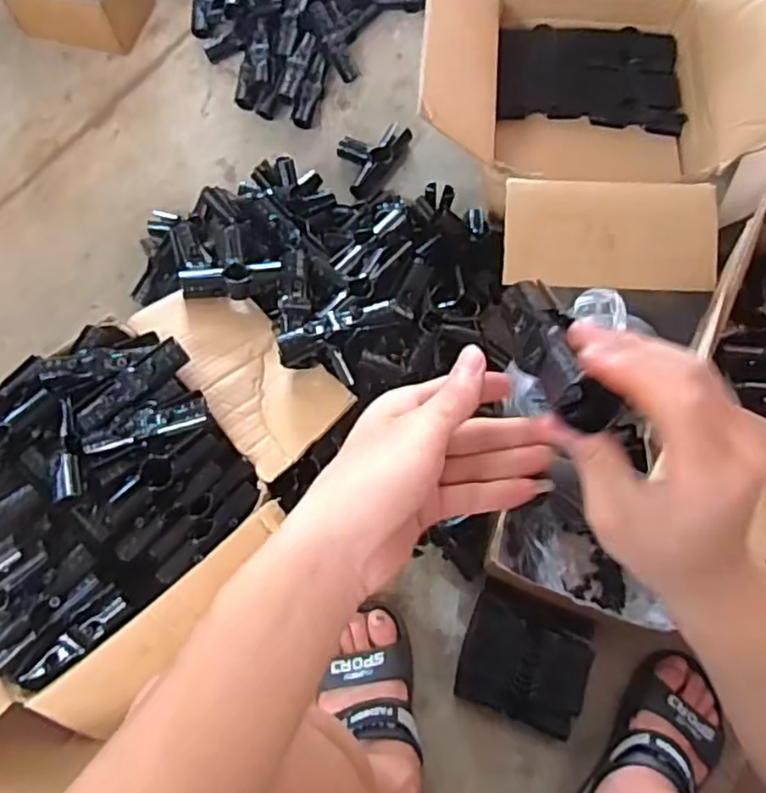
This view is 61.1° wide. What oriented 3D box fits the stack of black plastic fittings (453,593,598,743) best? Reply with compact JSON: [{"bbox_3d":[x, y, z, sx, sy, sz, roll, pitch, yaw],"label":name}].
[{"bbox_3d":[0.157,0.296,0.718,0.133,0.050,0.117,21,72,7],"label":"stack of black plastic fittings"}]

